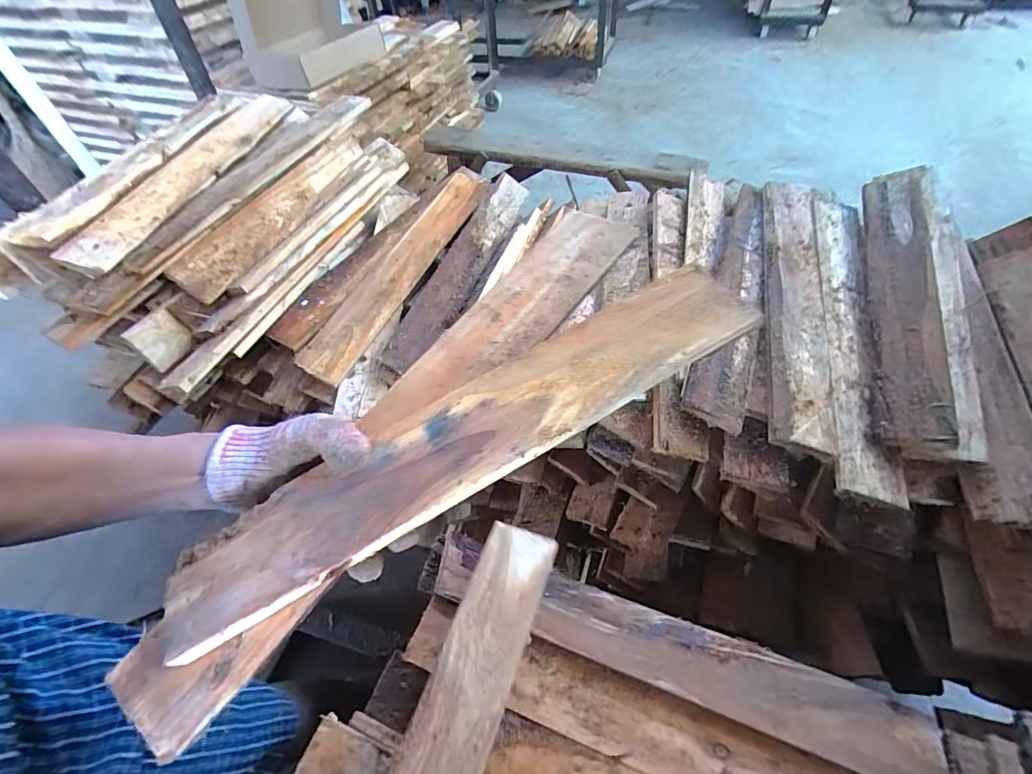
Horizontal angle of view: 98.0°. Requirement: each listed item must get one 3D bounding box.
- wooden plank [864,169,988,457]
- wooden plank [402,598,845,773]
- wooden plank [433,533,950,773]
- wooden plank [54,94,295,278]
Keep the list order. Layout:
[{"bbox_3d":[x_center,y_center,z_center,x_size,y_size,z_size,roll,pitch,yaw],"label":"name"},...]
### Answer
[{"bbox_3d":[0.525,-0.131,0.592,0.098,0.032,0.483,7,59,25],"label":"wooden plank"},{"bbox_3d":[0.122,0.332,0.437,0.492,0.017,0.066,14,53,16],"label":"wooden plank"},{"bbox_3d":[0.146,0.272,0.469,0.506,0.023,0.069,14,53,16],"label":"wooden plank"},{"bbox_3d":[-0.550,-0.401,0.789,0.090,0.033,0.583,3,51,7],"label":"wooden plank"}]

